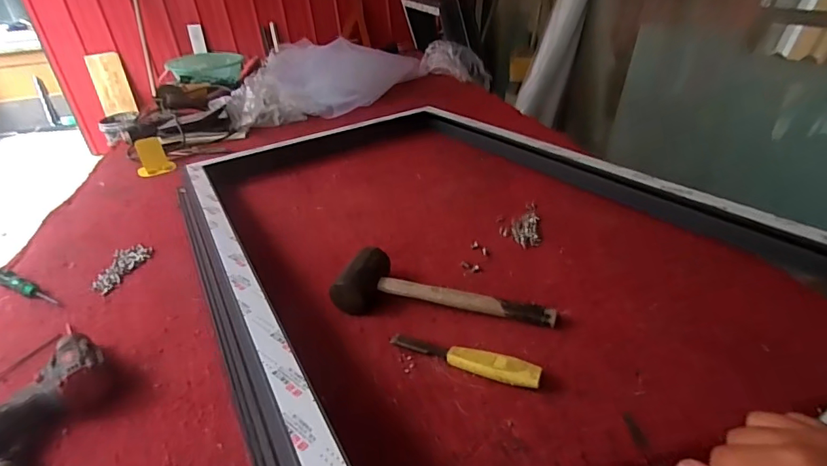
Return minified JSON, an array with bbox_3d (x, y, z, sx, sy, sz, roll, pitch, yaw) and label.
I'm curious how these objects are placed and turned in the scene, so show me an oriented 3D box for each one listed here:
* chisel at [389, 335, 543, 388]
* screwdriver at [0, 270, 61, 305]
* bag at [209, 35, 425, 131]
[{"bbox_3d":[0.058,0.152,0.556,0.189,0.019,0.026,10,35,25],"label":"chisel"},{"bbox_3d":[-0.650,0.092,0.762,0.153,0.015,0.024,19,38,15],"label":"screwdriver"},{"bbox_3d":[-0.322,-0.550,1.599,0.285,0.166,0.708,22,40,37],"label":"bag"}]

